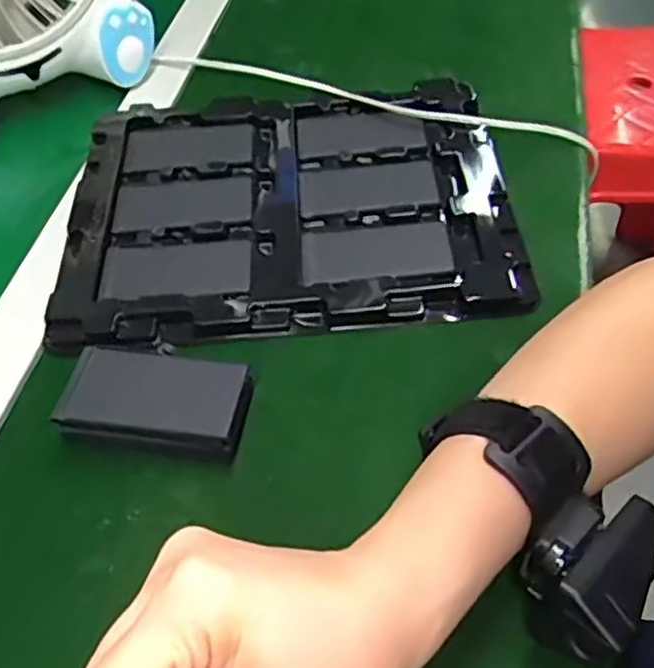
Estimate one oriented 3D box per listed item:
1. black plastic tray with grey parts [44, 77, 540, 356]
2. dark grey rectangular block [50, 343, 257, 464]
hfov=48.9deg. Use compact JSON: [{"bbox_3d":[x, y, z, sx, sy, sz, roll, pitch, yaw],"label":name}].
[{"bbox_3d":[-0.026,-0.088,0.463,0.266,0.018,0.222,-6,51,-1],"label":"black plastic tray with grey parts"},{"bbox_3d":[-0.084,0.035,0.360,0.088,0.025,0.046,6,52,8],"label":"dark grey rectangular block"}]

